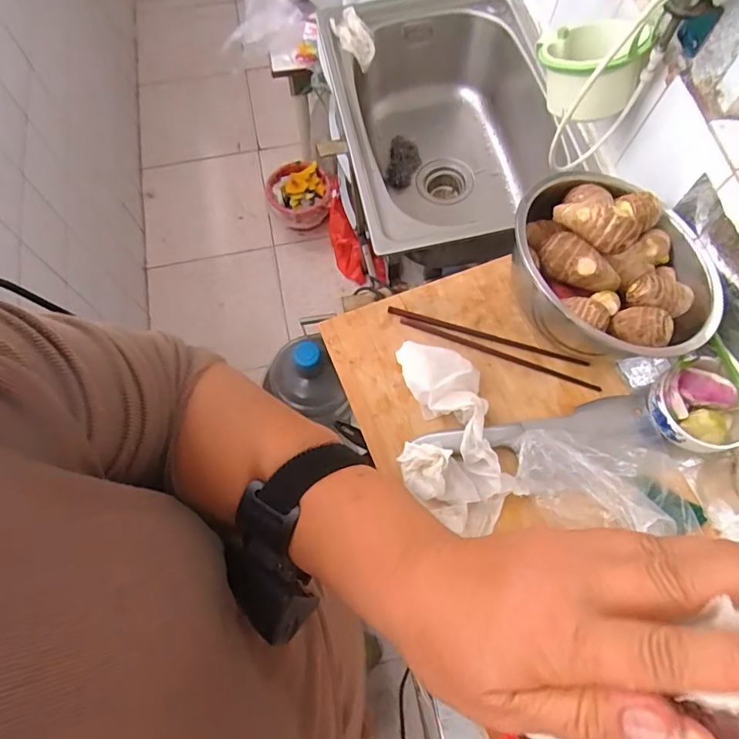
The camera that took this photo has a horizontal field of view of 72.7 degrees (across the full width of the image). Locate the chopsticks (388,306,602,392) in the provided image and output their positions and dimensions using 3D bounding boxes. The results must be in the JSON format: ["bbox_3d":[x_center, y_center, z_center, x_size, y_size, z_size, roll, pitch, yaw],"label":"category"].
[{"bbox_3d":[0.147,-0.029,0.607,0.253,0.006,0.033,18,70,6],"label":"chopsticks"}]

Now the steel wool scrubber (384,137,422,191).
[{"bbox_3d":[0.067,-0.407,0.984,0.063,0.047,0.101,12,70,4],"label":"steel wool scrubber"}]

